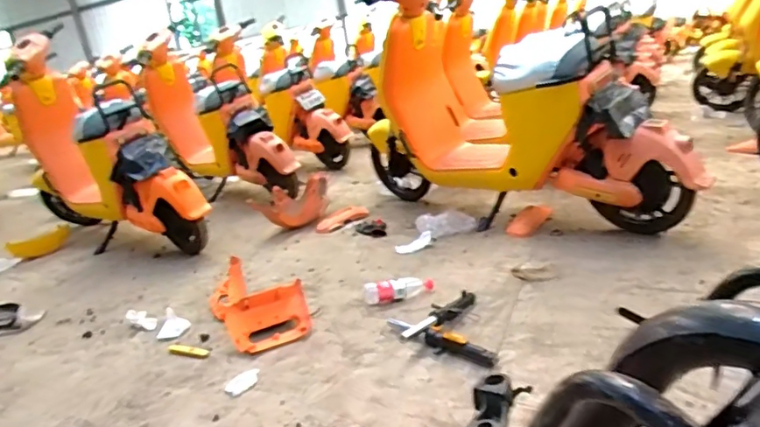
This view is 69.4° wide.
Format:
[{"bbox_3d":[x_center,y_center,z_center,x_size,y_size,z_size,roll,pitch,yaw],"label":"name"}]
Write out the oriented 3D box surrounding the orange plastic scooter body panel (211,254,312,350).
[{"bbox_3d":[-0.391,0.268,1.729,0.244,0.118,0.469,-18,19,-24],"label":"orange plastic scooter body panel"}]

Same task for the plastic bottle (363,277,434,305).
[{"bbox_3d":[0.062,0.239,1.741,0.226,0.065,0.053,-12,18,-5],"label":"plastic bottle"}]

